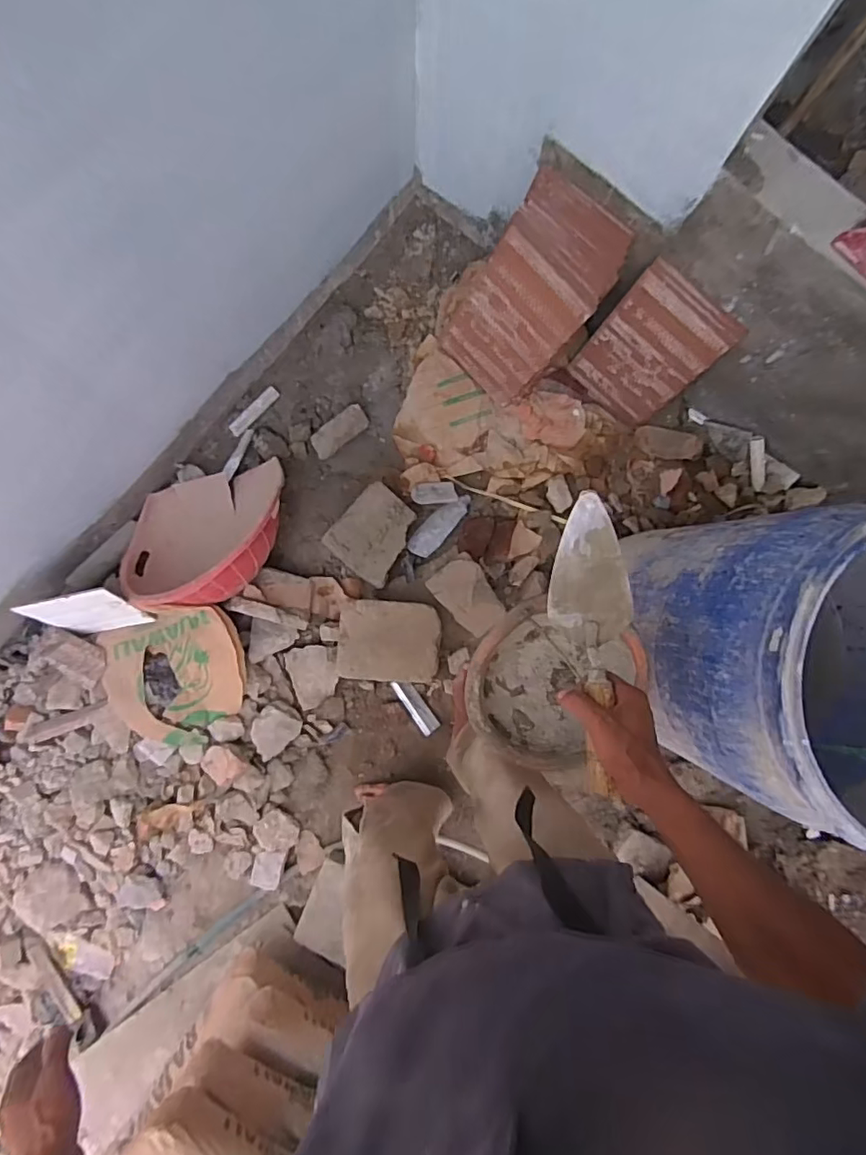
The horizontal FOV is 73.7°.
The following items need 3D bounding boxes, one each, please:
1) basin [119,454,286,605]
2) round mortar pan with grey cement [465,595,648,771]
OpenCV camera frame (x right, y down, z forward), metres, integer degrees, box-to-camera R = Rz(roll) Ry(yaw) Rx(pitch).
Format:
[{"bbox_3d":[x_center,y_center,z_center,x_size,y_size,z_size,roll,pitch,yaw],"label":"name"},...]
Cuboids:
[{"bbox_3d":[-0.579,-0.103,1.430,0.434,0.275,0.341,-14,86,1],"label":"basin"},{"bbox_3d":[0.165,0.153,0.835,0.213,0.079,0.231,0,86,2],"label":"round mortar pan with grey cement"}]

